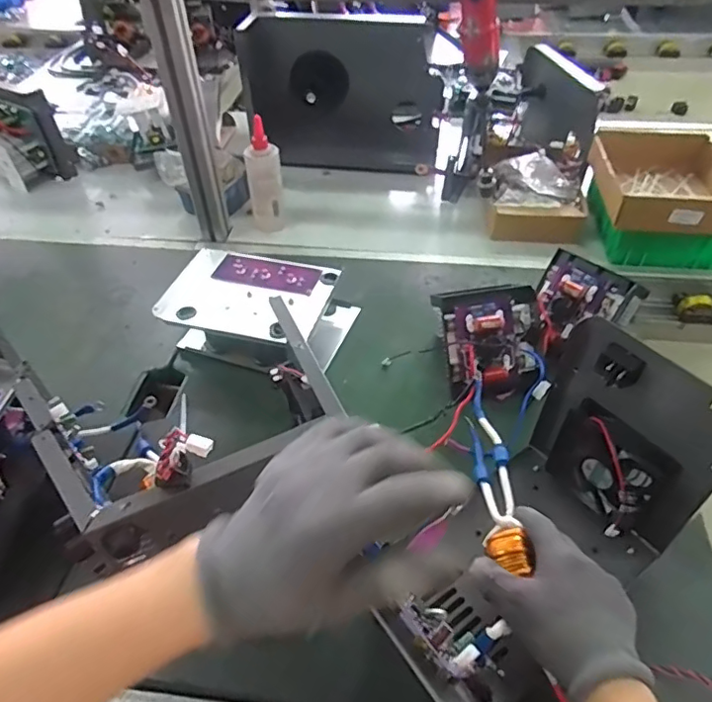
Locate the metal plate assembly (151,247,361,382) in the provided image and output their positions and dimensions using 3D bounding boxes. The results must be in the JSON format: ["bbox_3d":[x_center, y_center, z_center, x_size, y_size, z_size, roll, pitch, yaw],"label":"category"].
[{"bbox_3d":[-0.124,-0.050,0.716,0.217,0.074,0.145,11,48,13],"label":"metal plate assembly"}]

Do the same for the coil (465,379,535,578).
[{"bbox_3d":[0.123,0.109,0.506,0.031,0.026,0.204,0,38,2],"label":"coil"}]

